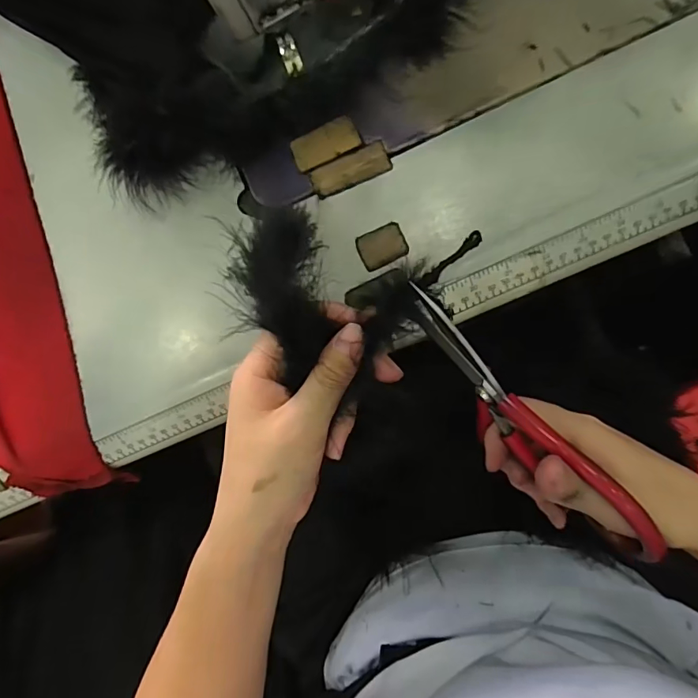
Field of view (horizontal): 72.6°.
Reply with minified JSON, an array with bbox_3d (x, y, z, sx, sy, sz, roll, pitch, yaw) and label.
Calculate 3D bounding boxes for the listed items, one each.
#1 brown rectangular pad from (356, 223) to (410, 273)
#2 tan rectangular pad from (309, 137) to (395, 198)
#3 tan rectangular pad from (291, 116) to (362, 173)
[{"bbox_3d":[0.022,-0.069,0.320,0.032,0.004,0.026,-24,86,8],"label":"brown rectangular pad"},{"bbox_3d":[0.001,-0.123,0.326,0.054,0.004,0.024,-23,86,8],"label":"tan rectangular pad"},{"bbox_3d":[-0.017,-0.143,0.331,0.046,0.004,0.023,-24,86,8],"label":"tan rectangular pad"}]

